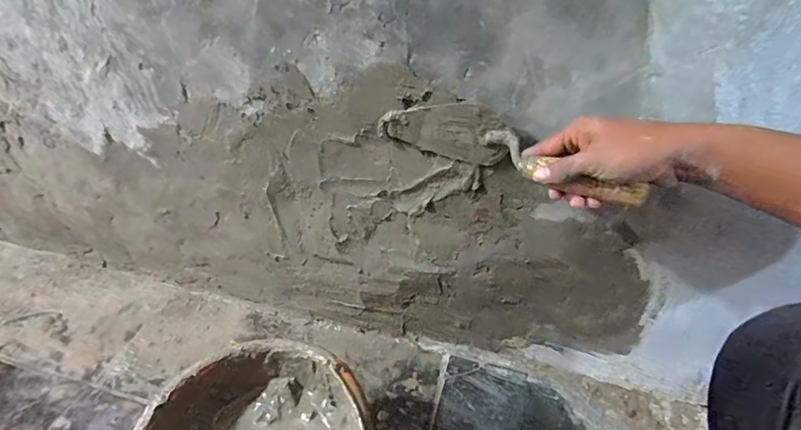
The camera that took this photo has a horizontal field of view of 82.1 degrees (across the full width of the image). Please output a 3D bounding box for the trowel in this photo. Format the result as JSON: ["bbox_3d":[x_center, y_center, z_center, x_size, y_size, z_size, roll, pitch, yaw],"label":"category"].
[{"bbox_3d":[0.119,-0.075,0.531,0.313,0.085,0.052,24,46,31],"label":"trowel"}]

